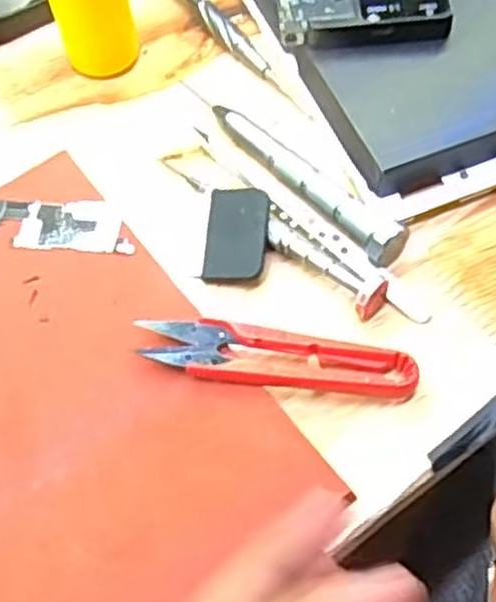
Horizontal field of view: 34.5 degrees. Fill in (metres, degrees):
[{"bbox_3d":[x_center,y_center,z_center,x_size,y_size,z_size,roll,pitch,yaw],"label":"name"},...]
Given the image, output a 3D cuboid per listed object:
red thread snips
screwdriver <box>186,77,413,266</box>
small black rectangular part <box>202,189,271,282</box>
[{"bbox_3d":[0.012,0.021,0.295,0.101,0.008,0.023,5,60,7],"label":"red thread snips"},{"bbox_3d":[0.018,-0.056,0.337,0.014,0.013,0.118,-40,65,-18],"label":"screwdriver"},{"bbox_3d":[-0.004,-0.027,0.324,0.025,0.009,0.039,3,60,5],"label":"small black rectangular part"}]

